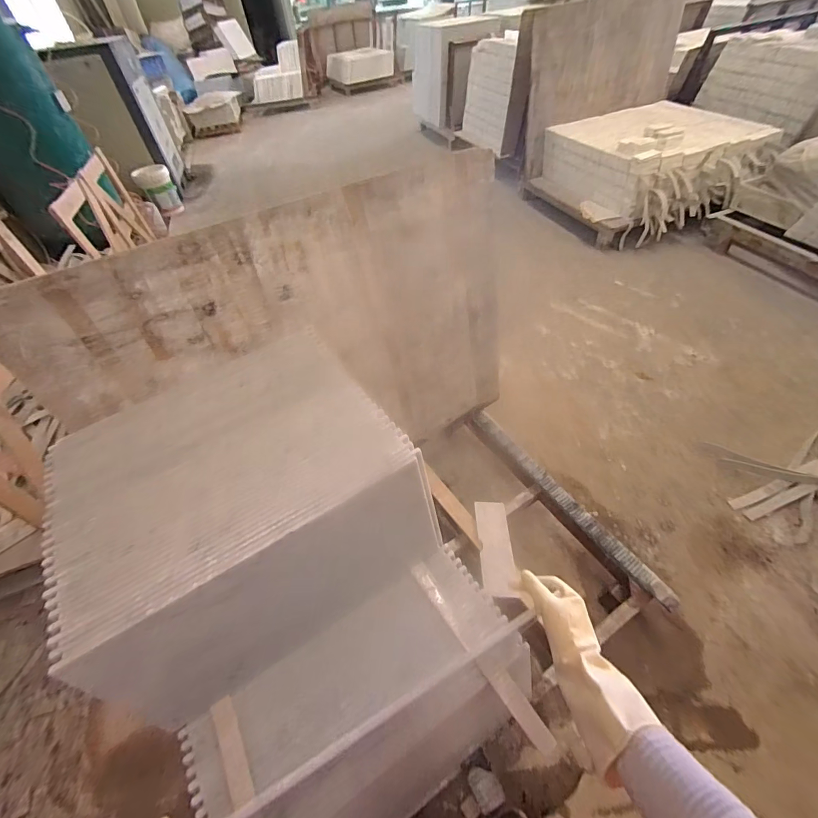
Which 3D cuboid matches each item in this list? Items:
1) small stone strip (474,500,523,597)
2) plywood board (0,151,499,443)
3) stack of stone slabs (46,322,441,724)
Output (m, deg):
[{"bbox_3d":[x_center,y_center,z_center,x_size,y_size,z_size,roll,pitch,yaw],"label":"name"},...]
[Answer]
[{"bbox_3d":[0.271,0.432,1.198,0.100,0.015,0.273,-11,70,20],"label":"small stone strip"},{"bbox_3d":[-0.205,-0.127,1.090,1.212,0.806,0.036,-28,39,-19],"label":"plywood board"},{"bbox_3d":[-0.345,0.192,0.852,0.621,0.285,0.559,-29,52,-19],"label":"stack of stone slabs"}]

